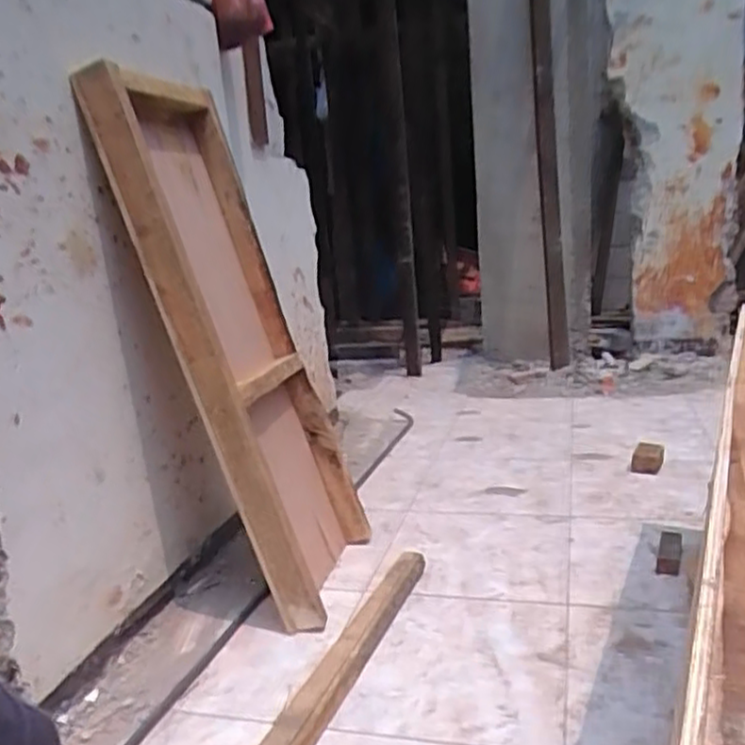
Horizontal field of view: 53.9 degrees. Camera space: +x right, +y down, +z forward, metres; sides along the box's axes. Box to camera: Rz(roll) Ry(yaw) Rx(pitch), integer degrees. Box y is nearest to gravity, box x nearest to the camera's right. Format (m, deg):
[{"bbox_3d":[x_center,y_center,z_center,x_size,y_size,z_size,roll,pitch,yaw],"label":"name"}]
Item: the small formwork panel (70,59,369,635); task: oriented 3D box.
[{"bbox_3d":[-0.274,-0.056,1.475,0.109,1.038,0.420,-17,10,14],"label":"small formwork panel"}]

